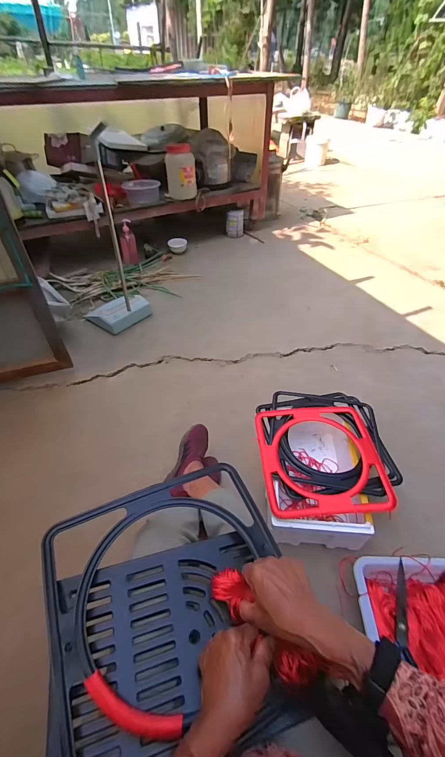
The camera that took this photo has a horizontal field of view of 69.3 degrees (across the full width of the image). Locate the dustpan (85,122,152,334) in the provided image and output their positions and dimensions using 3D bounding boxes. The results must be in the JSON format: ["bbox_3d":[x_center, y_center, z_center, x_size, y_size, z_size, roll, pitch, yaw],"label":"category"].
[{"bbox_3d":[-0.508,-0.569,1.371,0.223,0.778,0.253,29,52,24],"label":"dustpan"}]

